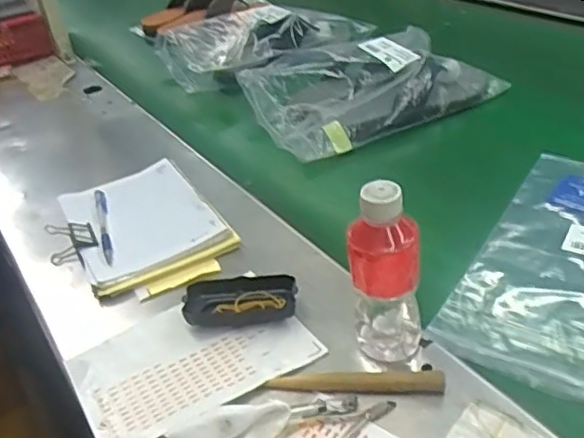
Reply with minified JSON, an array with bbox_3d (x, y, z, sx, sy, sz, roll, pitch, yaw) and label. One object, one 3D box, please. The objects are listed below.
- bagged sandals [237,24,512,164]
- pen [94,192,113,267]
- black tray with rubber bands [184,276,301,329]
[{"bbox_3d":[0.118,-0.225,0.978,0.358,0.078,0.233,-21,37,-20],"label":"bagged sandals"},{"bbox_3d":[-0.230,0.004,0.746,0.014,0.018,0.150,-14,36,-12],"label":"pen"},{"bbox_3d":[-0.051,0.079,0.622,0.112,0.026,0.051,-3,35,4],"label":"black tray with rubber bands"}]

